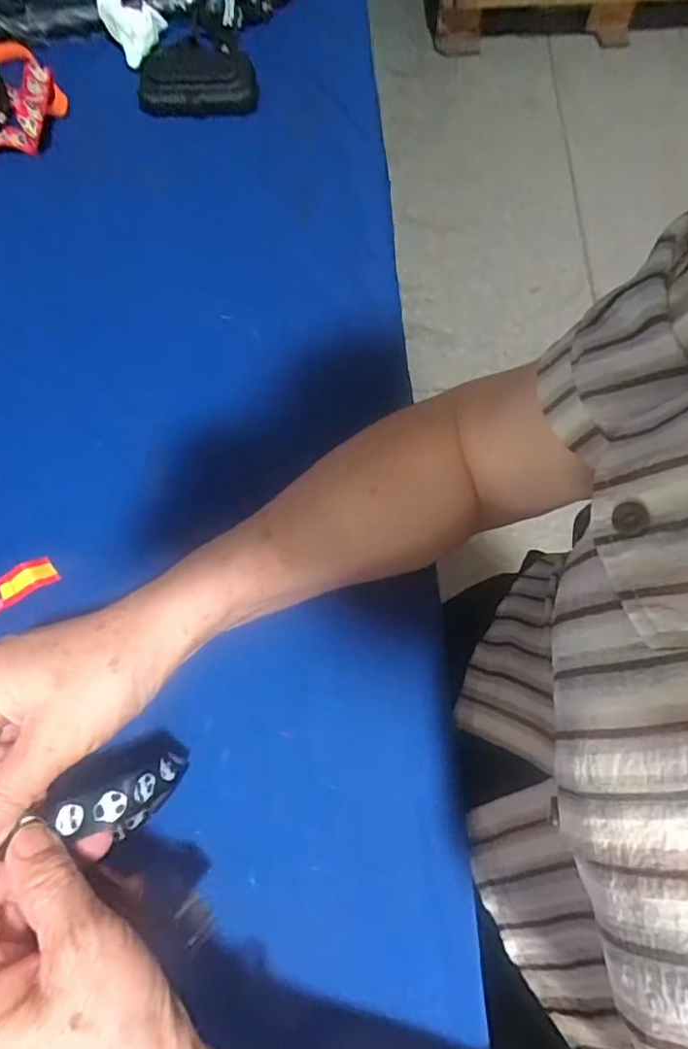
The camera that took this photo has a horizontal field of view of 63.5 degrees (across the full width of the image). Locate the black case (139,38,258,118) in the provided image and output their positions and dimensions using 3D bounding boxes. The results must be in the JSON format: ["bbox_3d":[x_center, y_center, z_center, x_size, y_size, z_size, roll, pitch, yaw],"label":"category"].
[{"bbox_3d":[-0.140,-0.433,0.536,0.109,0.036,0.064,-7,72,-1],"label":"black case"}]

